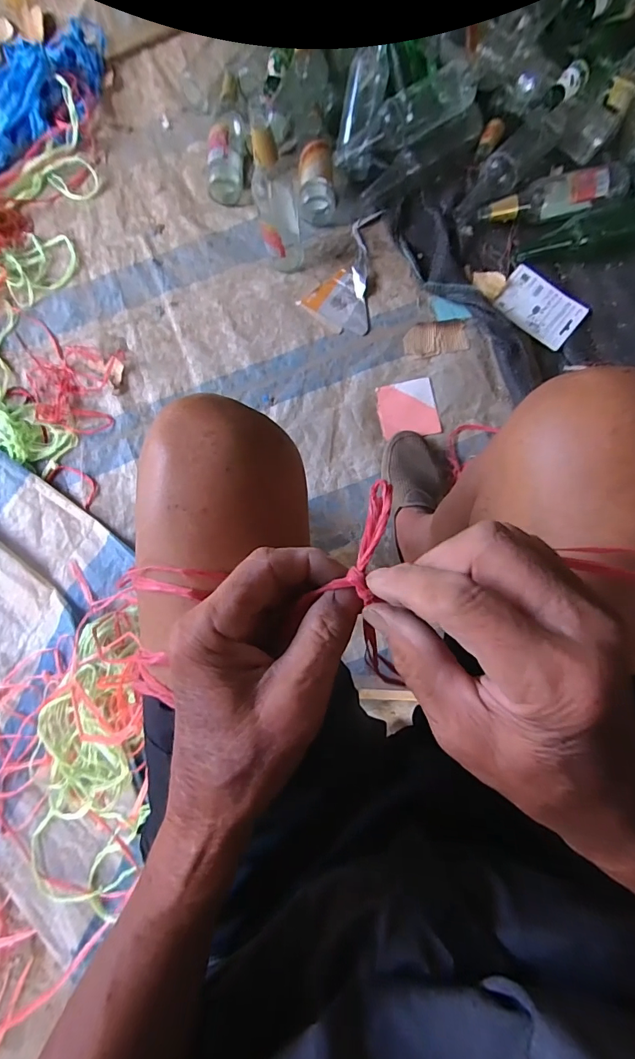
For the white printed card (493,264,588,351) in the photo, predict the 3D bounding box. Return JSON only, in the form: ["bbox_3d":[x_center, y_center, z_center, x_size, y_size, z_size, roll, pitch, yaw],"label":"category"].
[{"bbox_3d":[0.424,-0.426,0.830,0.154,0.008,0.112,38,83,5],"label":"white printed card"}]

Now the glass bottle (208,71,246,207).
[{"bbox_3d":[-0.179,-0.806,0.879,0.070,0.062,0.280,2,83,4],"label":"glass bottle"}]

